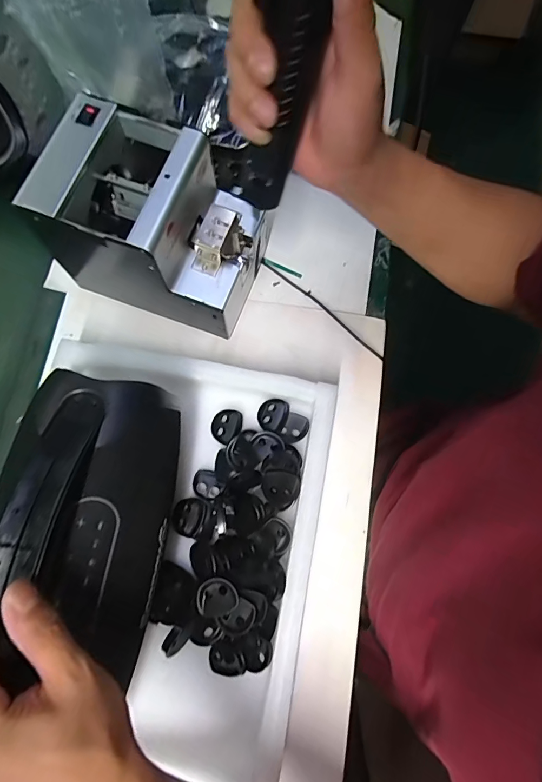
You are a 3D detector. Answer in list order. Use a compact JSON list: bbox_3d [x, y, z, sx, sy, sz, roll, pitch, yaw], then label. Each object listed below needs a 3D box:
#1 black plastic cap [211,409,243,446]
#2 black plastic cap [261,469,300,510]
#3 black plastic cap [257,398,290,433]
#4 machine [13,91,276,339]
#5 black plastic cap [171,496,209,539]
[{"bbox_3d":[-0.045,0.034,0.399,0.029,0.004,0.035,21,78,5],"label":"black plastic cap"},{"bbox_3d":[0.008,0.091,0.374,0.035,0.005,0.035,0,77,0],"label":"black plastic cap"},{"bbox_3d":[0.002,0.024,0.403,0.029,0.009,0.034,24,78,6],"label":"black plastic cap"},{"bbox_3d":[-0.106,-0.157,0.398,0.174,0.150,0.121,20,78,5],"label":"machine"},{"bbox_3d":[-0.078,0.119,0.380,0.032,0.006,0.035,21,78,5],"label":"black plastic cap"}]

